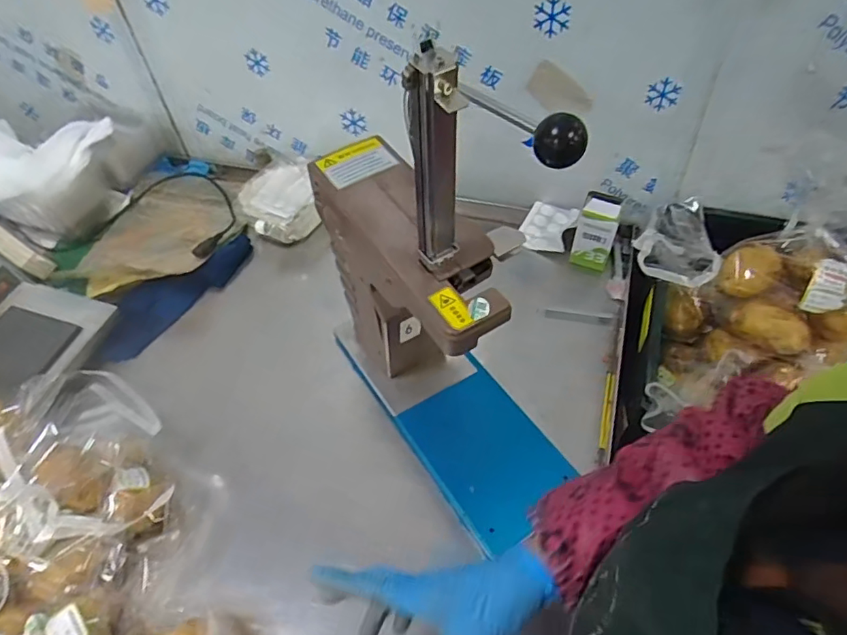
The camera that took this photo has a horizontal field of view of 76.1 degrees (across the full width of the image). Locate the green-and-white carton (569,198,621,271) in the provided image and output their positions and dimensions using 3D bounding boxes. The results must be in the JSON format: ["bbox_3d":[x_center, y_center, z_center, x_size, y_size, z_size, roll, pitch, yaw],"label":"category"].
[{"bbox_3d":[0.272,-0.130,0.857,0.055,0.120,0.029,28,57,26],"label":"green-and-white carton"}]

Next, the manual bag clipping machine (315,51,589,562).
[{"bbox_3d":[0.015,-0.022,0.577,0.150,0.513,0.358,-29,53,-19],"label":"manual bag clipping machine"}]

